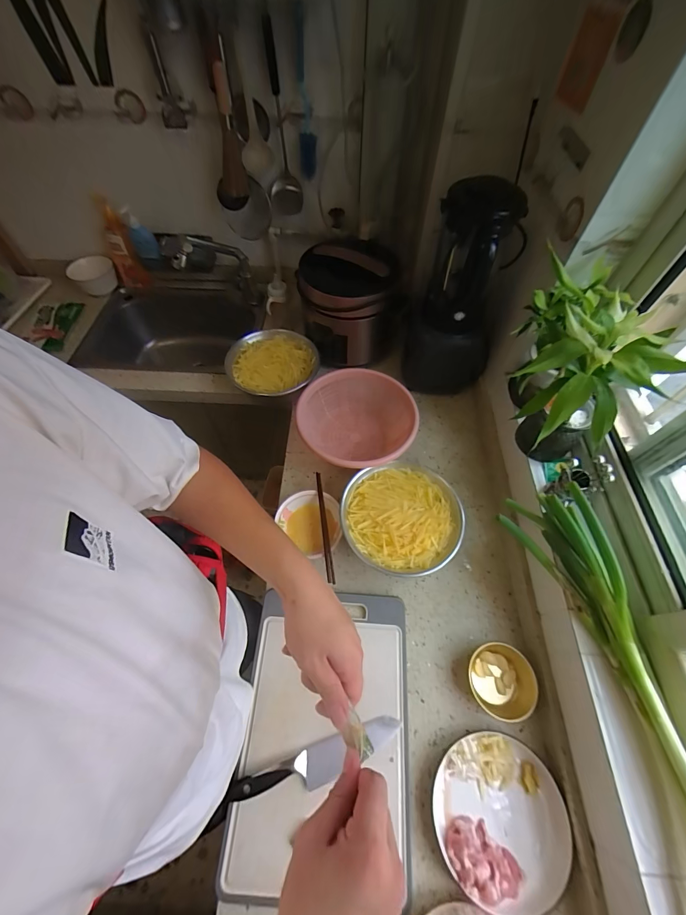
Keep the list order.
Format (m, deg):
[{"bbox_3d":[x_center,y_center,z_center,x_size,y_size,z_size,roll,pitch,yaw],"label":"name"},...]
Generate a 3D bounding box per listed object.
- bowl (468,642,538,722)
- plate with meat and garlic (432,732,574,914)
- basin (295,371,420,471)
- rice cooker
[{"bbox_3d":[0.289,0.404,0.622,0.104,0.040,0.114,0,60,0],"label":"bowl"},{"bbox_3d":[0.243,0.555,0.530,0.196,0.042,0.193,0,60,0],"label":"plate with meat and garlic"},{"bbox_3d":[0.028,-0.081,0.860,0.270,0.118,0.266,0,60,0],"label":"basin"},{"bbox_3d":[0.010,-0.425,0.940,0.236,0.252,0.210,-2,60,-2],"label":"rice cooker"}]

